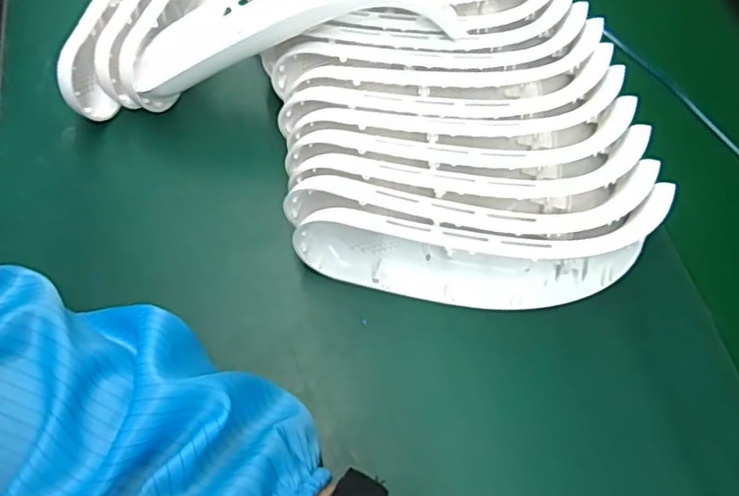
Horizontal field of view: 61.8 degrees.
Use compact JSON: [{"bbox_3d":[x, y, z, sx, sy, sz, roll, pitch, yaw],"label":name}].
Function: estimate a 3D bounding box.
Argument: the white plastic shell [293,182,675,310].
[{"bbox_3d":[0.063,0.003,0.329,0.196,0.050,0.046,-4,64,-3],"label":"white plastic shell"}]

